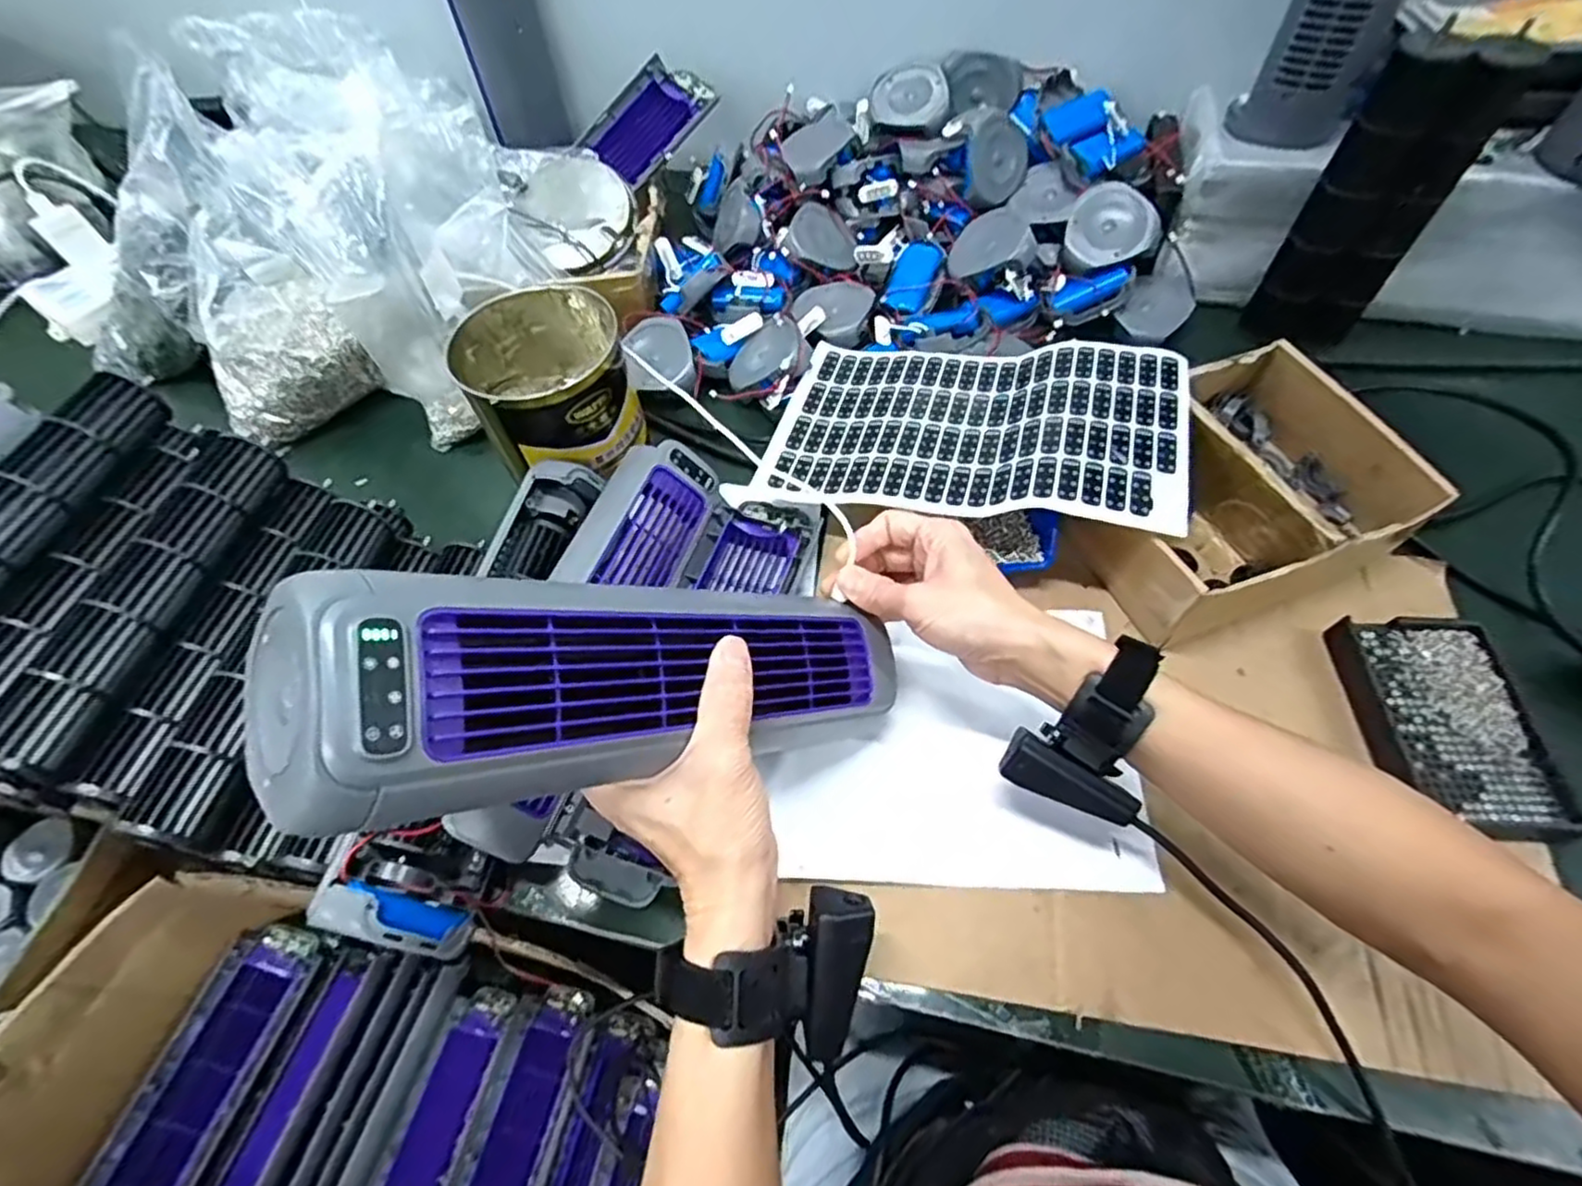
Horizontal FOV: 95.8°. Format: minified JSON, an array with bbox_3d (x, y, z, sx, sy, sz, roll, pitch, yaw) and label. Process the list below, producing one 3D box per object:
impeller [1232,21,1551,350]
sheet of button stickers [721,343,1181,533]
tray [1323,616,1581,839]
[{"bbox_3d":[0.483,-0.320,0.593,0.082,0.238,0.108,36,66,22],"label":"impeller"},{"bbox_3d":[0.130,-0.129,0.541,0.298,0.055,0.184,12,59,10],"label":"sheet of button stickers"},{"bbox_3d":[0.414,0.082,0.452,0.092,0.022,0.138,0,58,2],"label":"tray"}]

